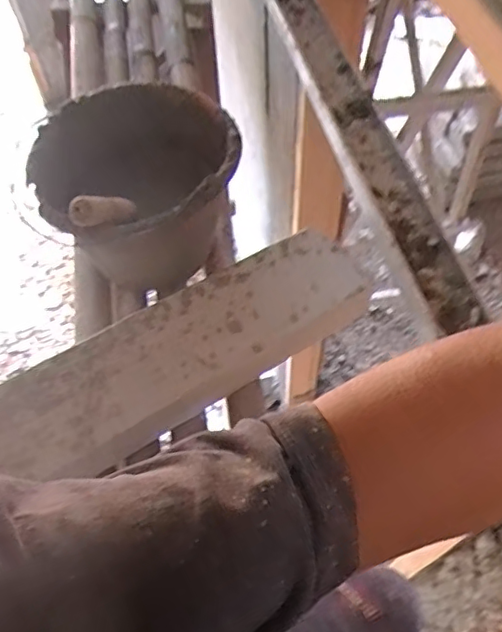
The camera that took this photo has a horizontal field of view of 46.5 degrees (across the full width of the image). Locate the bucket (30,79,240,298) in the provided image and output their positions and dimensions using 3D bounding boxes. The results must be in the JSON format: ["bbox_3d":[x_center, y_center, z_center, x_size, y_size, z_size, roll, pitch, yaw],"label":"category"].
[{"bbox_3d":[-0.157,-0.177,0.875,0.271,0.238,0.278,-1,58,1],"label":"bucket"}]

